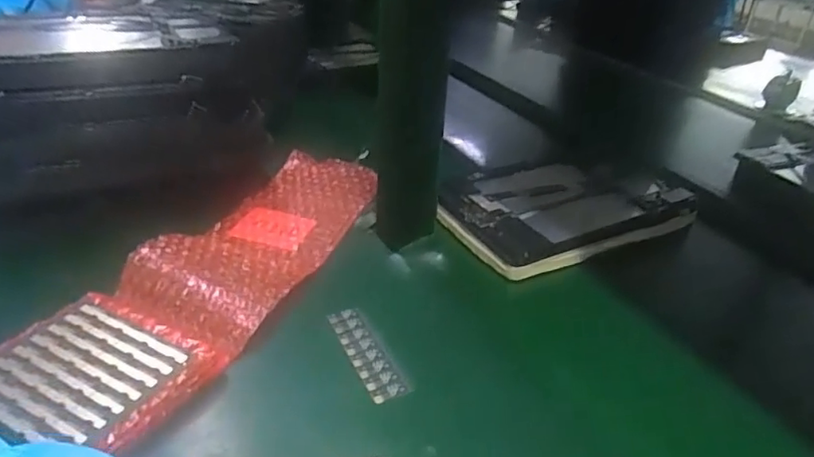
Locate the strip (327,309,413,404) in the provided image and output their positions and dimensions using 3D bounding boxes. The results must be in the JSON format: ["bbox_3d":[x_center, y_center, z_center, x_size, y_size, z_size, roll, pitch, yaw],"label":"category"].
[{"bbox_3d":[-0.029,0.089,0.421,0.027,0.005,0.090,-12,35,-25],"label":"strip"}]

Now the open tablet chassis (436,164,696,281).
[{"bbox_3d":[0.160,-0.026,0.605,0.250,0.023,0.152,-14,36,-24],"label":"open tablet chassis"}]

